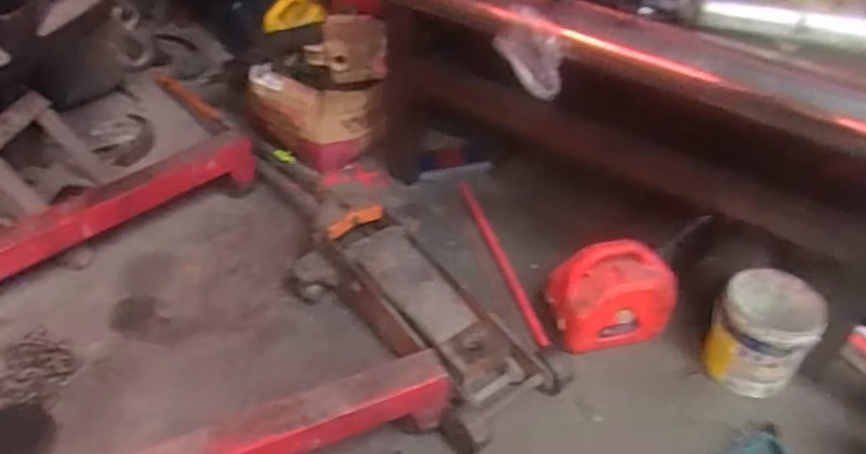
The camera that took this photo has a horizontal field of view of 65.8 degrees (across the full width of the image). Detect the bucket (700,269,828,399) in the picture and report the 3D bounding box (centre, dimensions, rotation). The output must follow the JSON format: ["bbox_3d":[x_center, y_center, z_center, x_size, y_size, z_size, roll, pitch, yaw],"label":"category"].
[{"bbox_3d":[0.666,0.212,1.359,0.178,0.187,0.191,0,42,0],"label":"bucket"}]

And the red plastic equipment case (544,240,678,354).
[{"bbox_3d":[0.379,0.147,1.414,0.255,0.205,0.112,-4,42,-4],"label":"red plastic equipment case"}]

